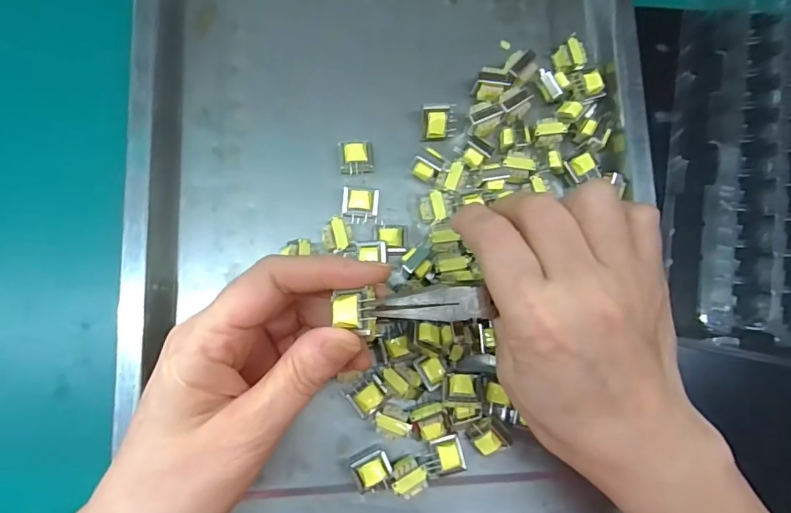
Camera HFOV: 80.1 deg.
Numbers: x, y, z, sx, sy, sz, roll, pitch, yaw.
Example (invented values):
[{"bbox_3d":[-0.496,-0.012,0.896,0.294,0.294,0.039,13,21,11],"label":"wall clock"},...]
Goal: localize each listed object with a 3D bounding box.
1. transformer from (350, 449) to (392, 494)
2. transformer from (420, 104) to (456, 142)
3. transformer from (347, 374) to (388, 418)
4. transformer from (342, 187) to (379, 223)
[{"bbox_3d":[-0.012,0.112,0.247,0.019,0.015,0.018,-25,85,-8],"label":"transformer"},{"bbox_3d":[0.026,-0.078,0.278,0.022,0.019,0.017,-3,83,-5],"label":"transformer"},{"bbox_3d":[-0.014,0.075,0.253,0.019,0.013,0.016,-32,86,-8],"label":"transformer"},{"bbox_3d":[-0.020,-0.028,0.270,0.020,0.016,0.019,4,82,-4],"label":"transformer"}]

